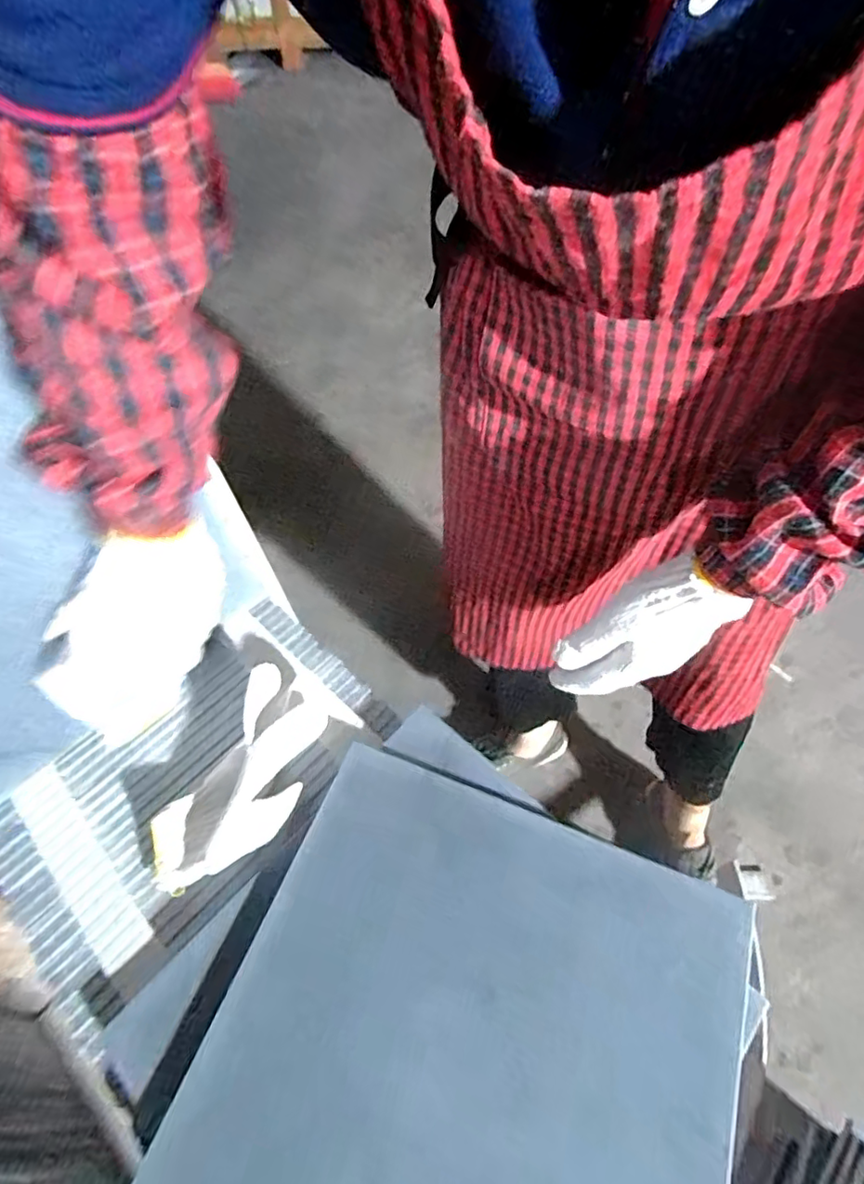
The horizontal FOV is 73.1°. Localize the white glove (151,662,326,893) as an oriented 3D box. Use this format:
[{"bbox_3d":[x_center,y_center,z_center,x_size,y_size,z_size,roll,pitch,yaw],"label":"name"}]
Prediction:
[{"bbox_3d":[-0.145,0.145,0.456,0.083,0.050,0.178,26,60,19],"label":"white glove"}]

